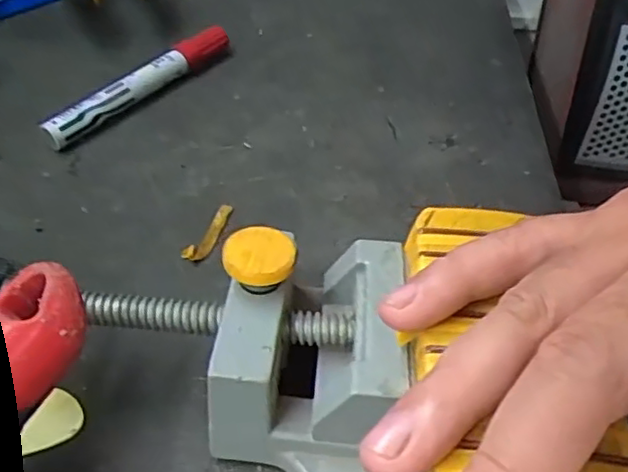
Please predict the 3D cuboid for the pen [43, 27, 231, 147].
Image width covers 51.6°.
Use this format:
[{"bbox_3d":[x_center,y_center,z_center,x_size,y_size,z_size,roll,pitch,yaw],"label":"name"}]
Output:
[{"bbox_3d":[-0.098,-0.087,0.370,0.014,0.019,0.128,29,51,24],"label":"pen"}]

